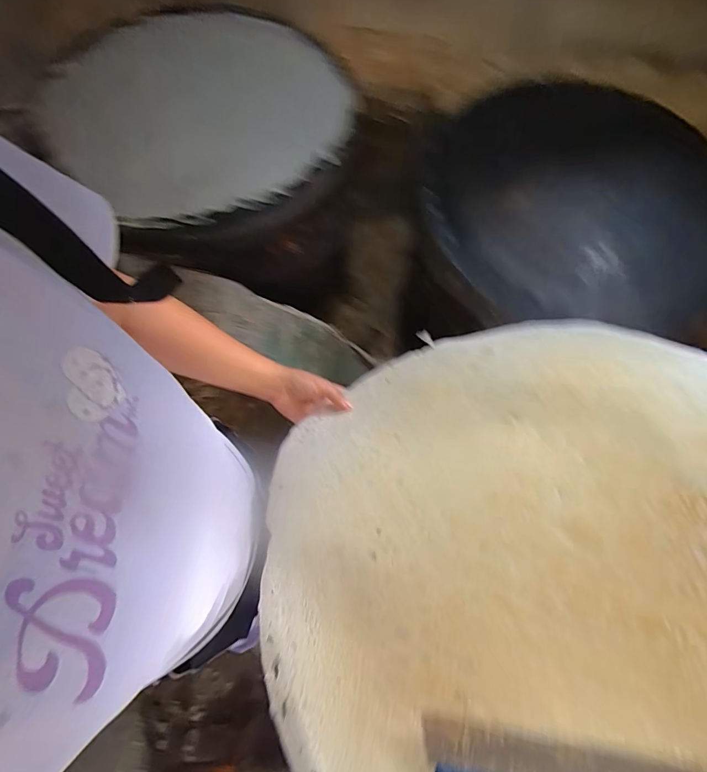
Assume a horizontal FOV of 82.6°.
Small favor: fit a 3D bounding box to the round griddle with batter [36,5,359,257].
[{"bbox_3d":[-0.271,-0.532,0.789,0.580,0.085,0.572,-1,78,-4],"label":"round griddle with batter"}]

